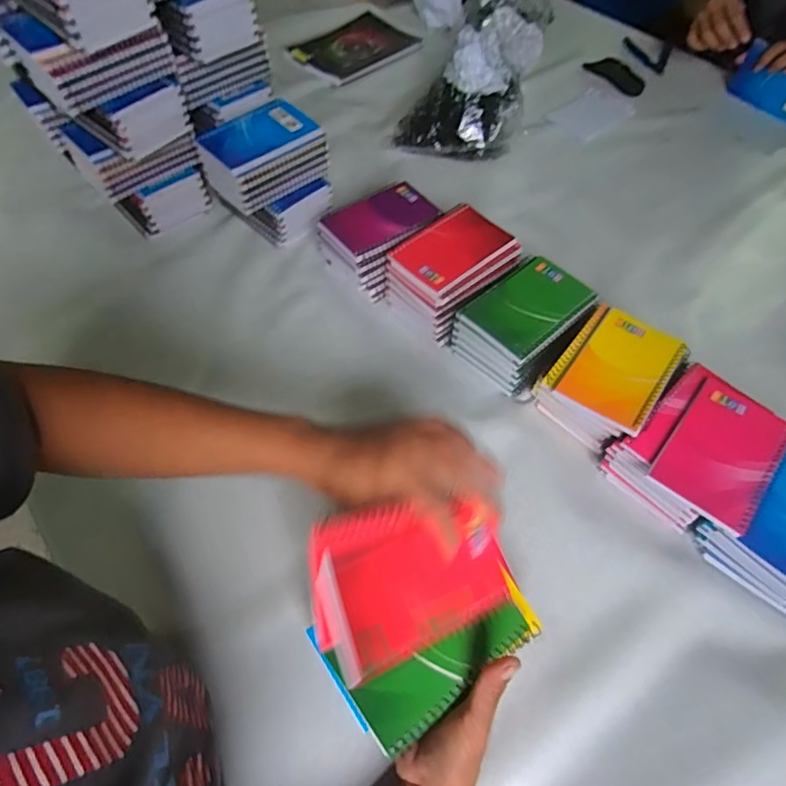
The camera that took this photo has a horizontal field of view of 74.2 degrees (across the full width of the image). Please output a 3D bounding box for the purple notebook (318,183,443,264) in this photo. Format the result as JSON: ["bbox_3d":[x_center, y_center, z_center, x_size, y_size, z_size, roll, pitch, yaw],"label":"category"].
[{"bbox_3d":[-0.016,-0.208,0.622,0.130,0.015,0.092,-36,64,-21],"label":"purple notebook"}]

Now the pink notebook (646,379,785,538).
[{"bbox_3d":[0.288,0.050,0.454,0.081,0.009,0.130,34,64,20],"label":"pink notebook"}]

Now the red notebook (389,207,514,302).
[{"bbox_3d":[0.069,-0.164,0.589,0.134,0.013,0.084,-39,65,-22],"label":"red notebook"}]

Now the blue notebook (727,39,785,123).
[{"bbox_3d":[0.607,-0.495,0.832,0.016,0.082,0.134,-31,62,-18],"label":"blue notebook"}]

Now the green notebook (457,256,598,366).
[{"bbox_3d":[0.142,-0.094,0.544,0.132,0.007,0.088,-38,64,-21],"label":"green notebook"}]

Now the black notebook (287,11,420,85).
[{"bbox_3d":[-0.071,-0.643,0.962,0.222,0.015,0.168,-38,64,-21],"label":"black notebook"}]

